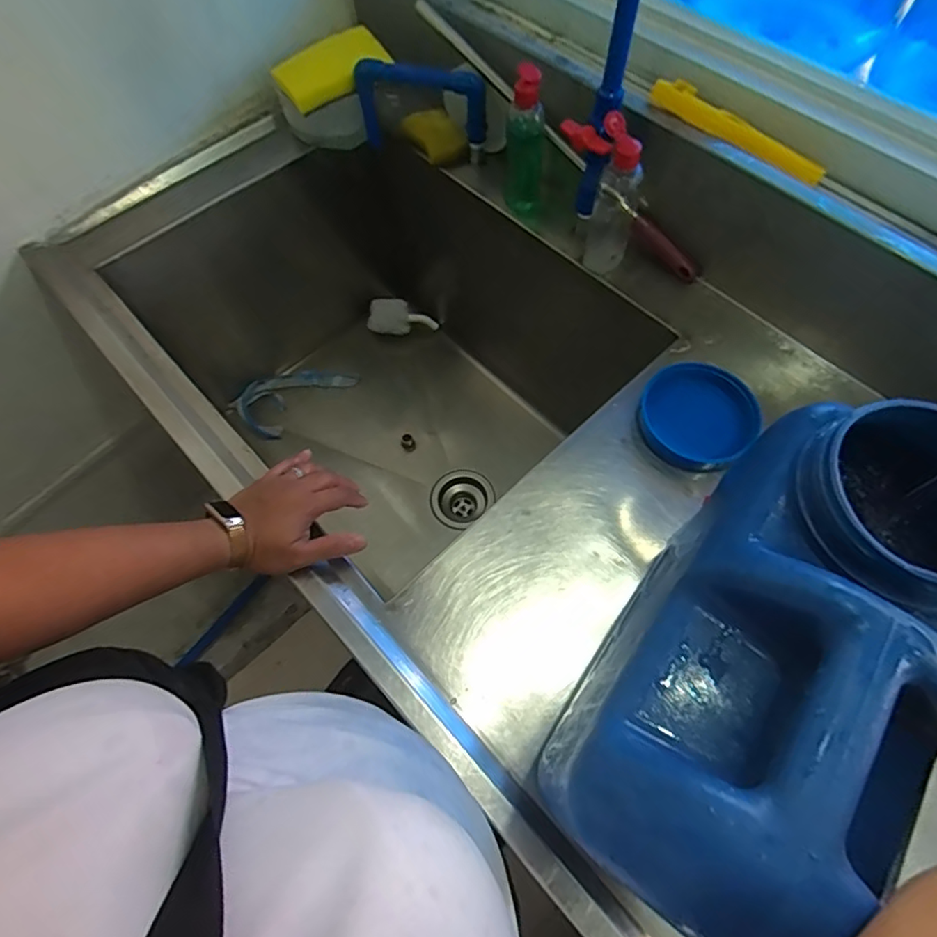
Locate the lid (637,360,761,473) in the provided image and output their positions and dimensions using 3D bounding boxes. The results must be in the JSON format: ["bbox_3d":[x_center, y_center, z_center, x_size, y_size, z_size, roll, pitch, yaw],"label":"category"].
[{"bbox_3d":[0.253,-0.060,0.607,0.119,0.019,0.123,-1,64,1],"label":"lid"}]

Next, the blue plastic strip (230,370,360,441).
[{"bbox_3d":[-0.342,-0.152,1.081,0.223,0.030,0.112,-36,69,-15],"label":"blue plastic strip"}]

